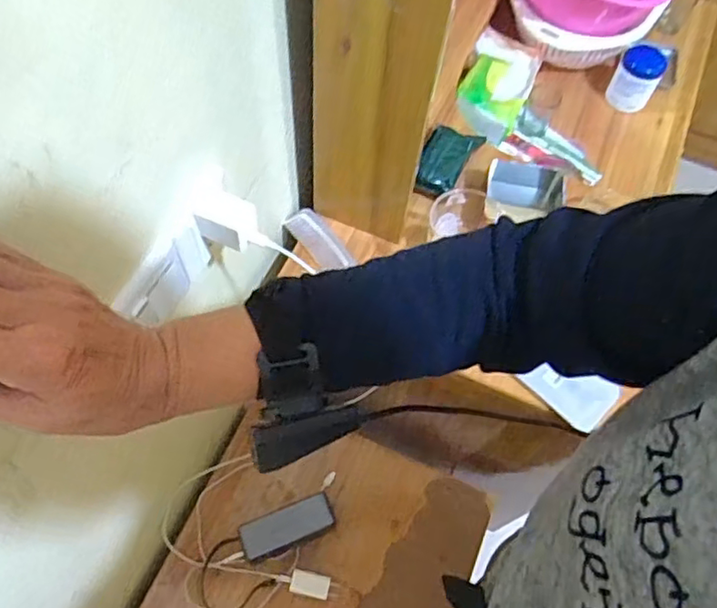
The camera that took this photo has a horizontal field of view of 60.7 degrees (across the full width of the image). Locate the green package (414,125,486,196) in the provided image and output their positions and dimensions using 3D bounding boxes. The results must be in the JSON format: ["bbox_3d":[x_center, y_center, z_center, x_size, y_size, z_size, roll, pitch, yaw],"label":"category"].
[{"bbox_3d":[0.120,-0.202,0.846,0.060,0.034,0.114,29,65,12],"label":"green package"}]

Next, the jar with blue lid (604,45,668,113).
[{"bbox_3d":[0.477,-0.389,1.052,0.074,0.084,0.073,1,62,-2],"label":"jar with blue lid"}]

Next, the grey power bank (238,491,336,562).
[{"bbox_3d":[-0.097,0.305,0.836,0.125,0.020,0.052,-18,65,-12],"label":"grey power bank"}]

